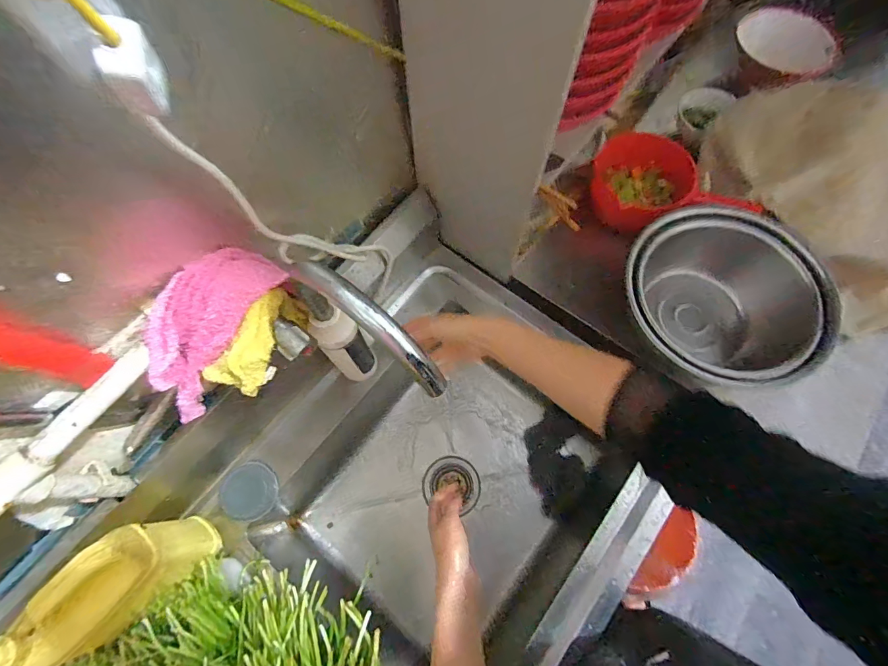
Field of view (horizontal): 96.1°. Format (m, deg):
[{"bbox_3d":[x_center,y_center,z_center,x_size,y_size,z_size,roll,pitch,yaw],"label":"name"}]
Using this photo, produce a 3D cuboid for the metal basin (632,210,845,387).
[{"bbox_3d":[0.402,-0.045,0.610,0.255,0.124,0.258,0,69,1],"label":"metal basin"}]

